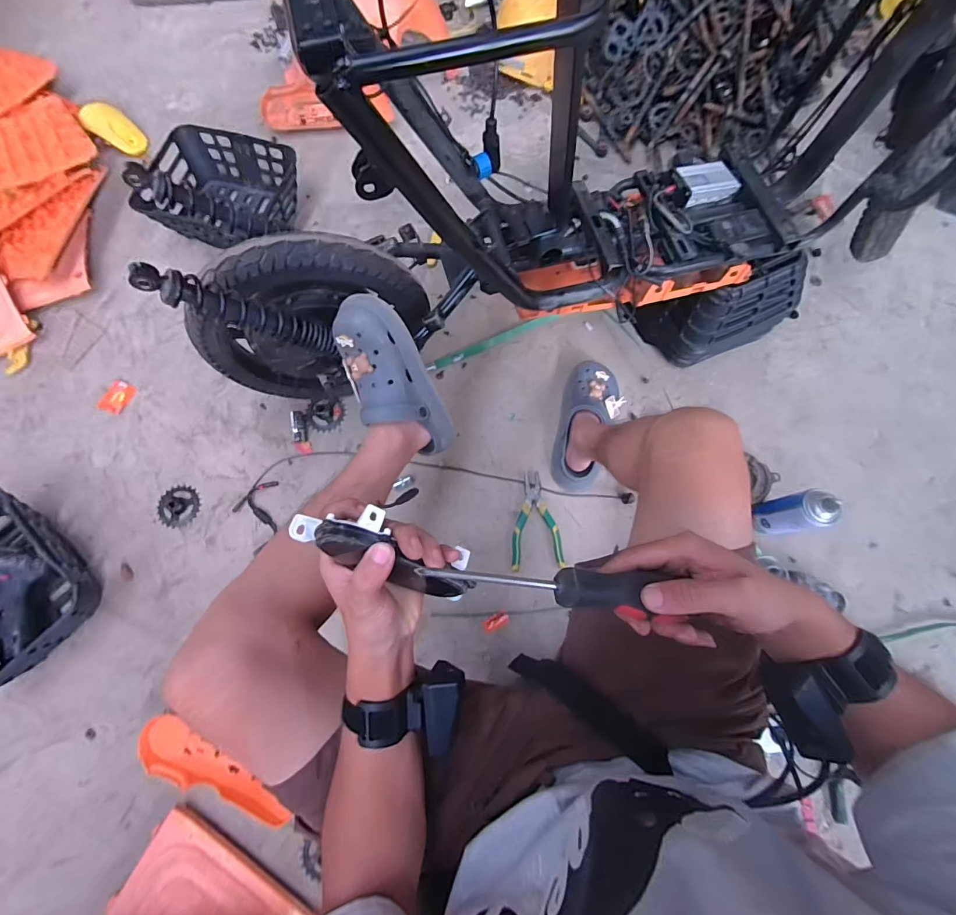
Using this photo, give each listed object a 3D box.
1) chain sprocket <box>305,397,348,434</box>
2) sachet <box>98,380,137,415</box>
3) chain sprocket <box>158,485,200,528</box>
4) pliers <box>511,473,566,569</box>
[{"bbox_3d":[-0.331,-0.093,0.935,0.088,0.009,0.080,0,74,0],"label":"chain sprocket"},{"bbox_3d":[-0.799,-0.134,0.953,0.061,0.007,0.074,18,75,5],"label":"sachet"},{"bbox_3d":[-0.615,0.099,0.887,0.079,0.008,0.086,0,74,0],"label":"chain sprocket"},{"bbox_3d":[0.113,0.125,0.865,0.099,0.015,0.191,-3,75,-1],"label":"pliers"}]

